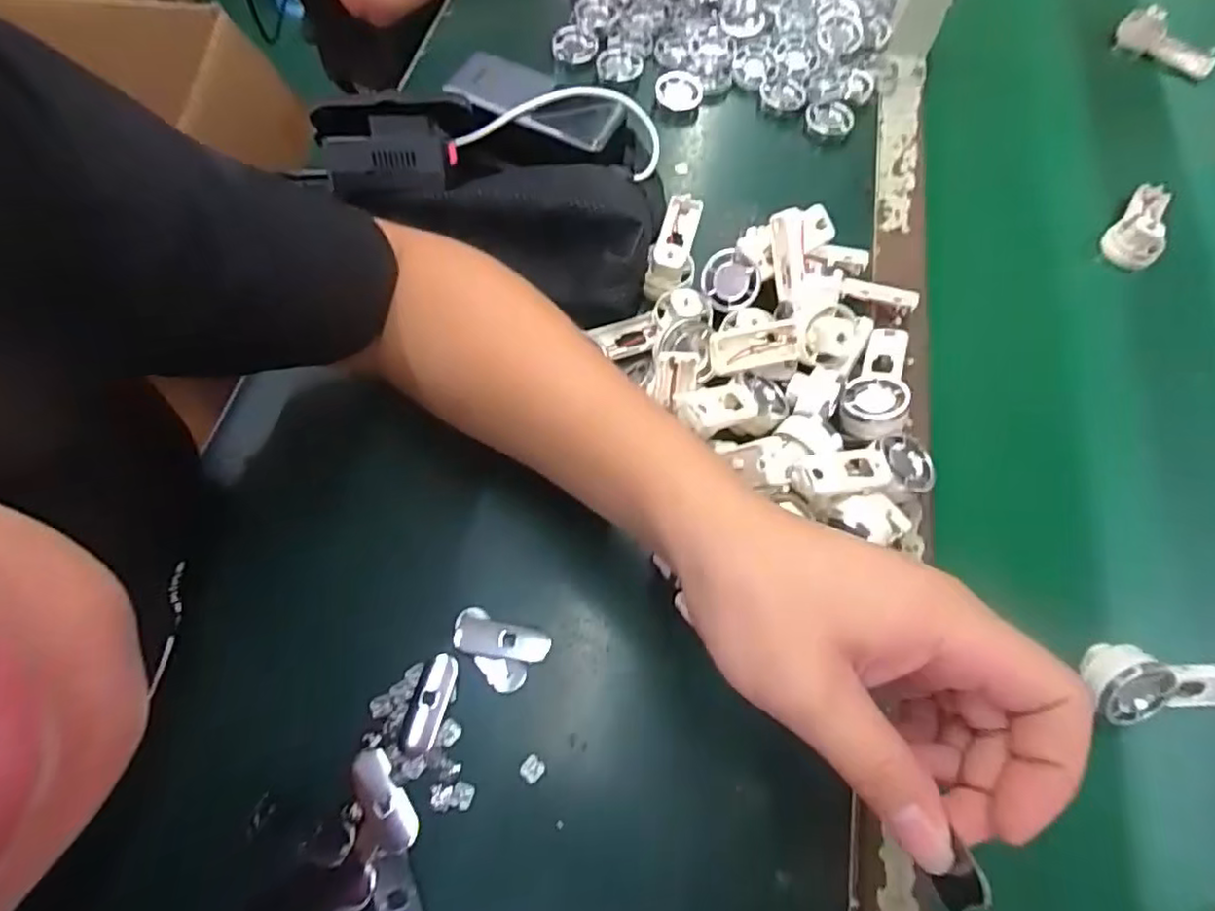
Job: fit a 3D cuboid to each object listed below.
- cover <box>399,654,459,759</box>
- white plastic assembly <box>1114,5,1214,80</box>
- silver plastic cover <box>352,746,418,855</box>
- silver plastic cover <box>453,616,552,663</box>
[{"bbox_3d":[-0.093,0.130,0.338,0.018,0.006,0.051,14,64,3],"label":"cover"},{"bbox_3d":[0.551,-0.404,0.634,0.095,0.029,0.030,27,65,9],"label":"white plastic assembly"},{"bbox_3d":[-0.110,0.168,0.316,0.020,0.006,0.048,-33,70,-18],"label":"silver plastic cover"},{"bbox_3d":[-0.057,0.100,0.351,0.052,0.006,0.020,10,64,1],"label":"silver plastic cover"}]

